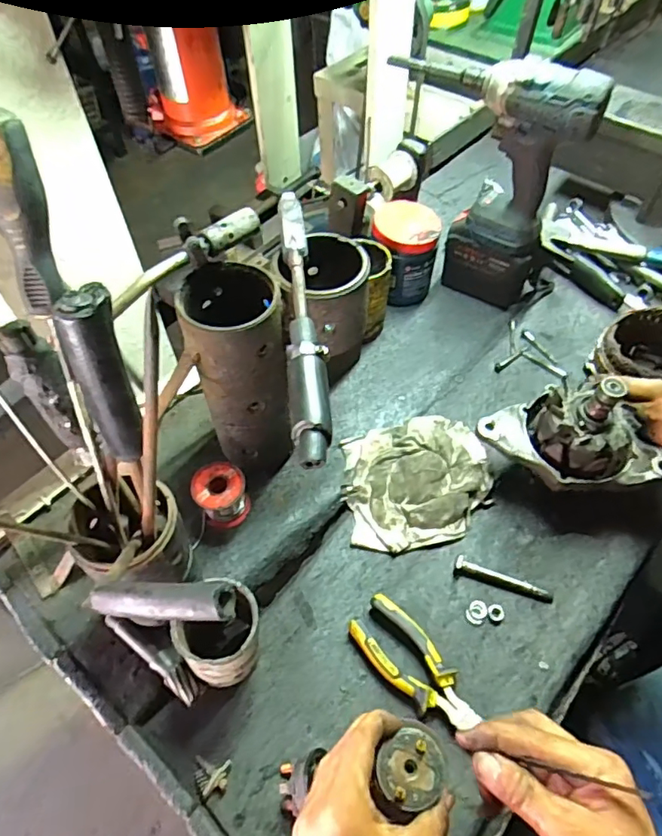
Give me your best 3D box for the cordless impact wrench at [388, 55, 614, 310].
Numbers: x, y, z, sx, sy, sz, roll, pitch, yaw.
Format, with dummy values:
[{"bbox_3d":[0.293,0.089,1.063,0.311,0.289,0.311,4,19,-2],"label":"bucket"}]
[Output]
[{"bbox_3d":[0.188,-0.302,0.715,0.243,0.314,0.068,36,63,23],"label":"cordless impact wrench"}]

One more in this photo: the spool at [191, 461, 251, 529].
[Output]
[{"bbox_3d":[-0.116,0.082,0.576,0.052,0.054,0.050,-1,55,1],"label":"spool"}]

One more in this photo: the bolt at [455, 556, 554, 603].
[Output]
[{"bbox_3d":[0.177,0.165,0.554,0.099,0.014,0.014,19,58,14],"label":"bolt"}]

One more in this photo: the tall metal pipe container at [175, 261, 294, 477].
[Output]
[{"bbox_3d":[-0.084,-0.039,0.546,0.083,0.217,0.096,-7,55,-4],"label":"tall metal pipe container"}]

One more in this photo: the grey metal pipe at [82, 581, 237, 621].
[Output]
[{"bbox_3d":[-0.089,0.094,0.276,0.085,0.015,0.018,-6,53,20],"label":"grey metal pipe"}]

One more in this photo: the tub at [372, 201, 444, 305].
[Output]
[{"bbox_3d":[0.101,-0.224,0.754,0.088,0.121,0.101,5,55,5],"label":"tub"}]

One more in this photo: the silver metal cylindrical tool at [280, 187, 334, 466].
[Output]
[{"bbox_3d":[-0.022,-0.087,0.439,0.029,0.029,0.269,-4,55,-2],"label":"silver metal cylindrical tool"}]

